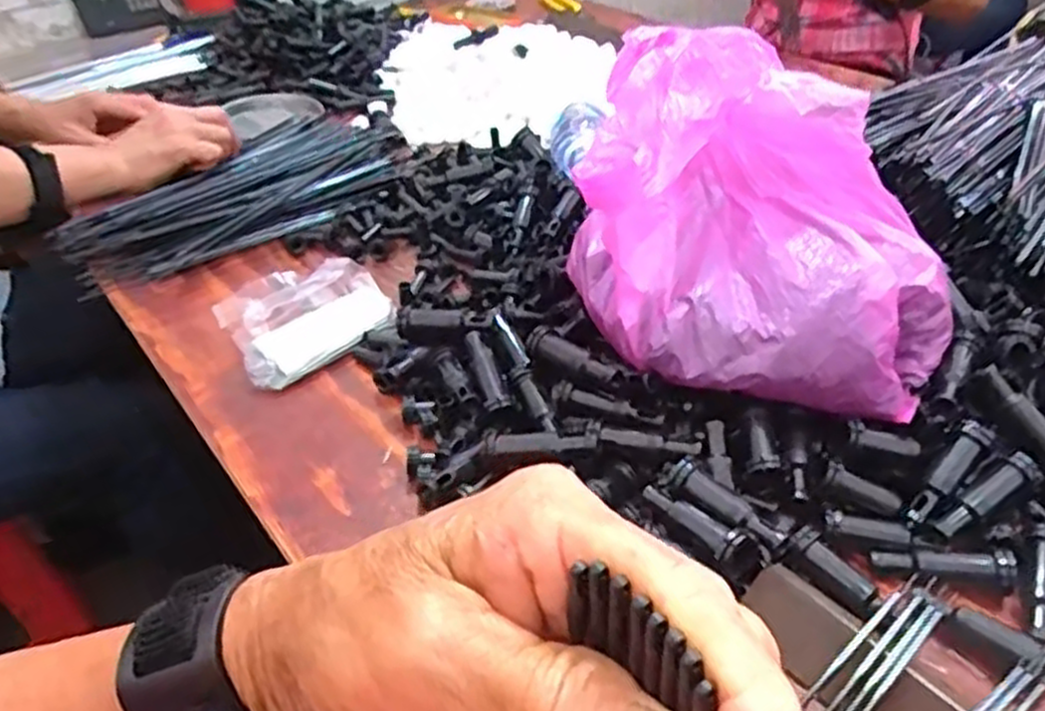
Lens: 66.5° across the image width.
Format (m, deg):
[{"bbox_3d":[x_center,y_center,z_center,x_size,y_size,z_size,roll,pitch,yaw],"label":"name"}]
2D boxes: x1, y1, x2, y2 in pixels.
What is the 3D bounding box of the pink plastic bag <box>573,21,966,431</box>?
[{"bbox_3d":[0.137,-0.075,0.487,0.219,0.161,0.181,3,38,7],"label":"pink plastic bag"}]

